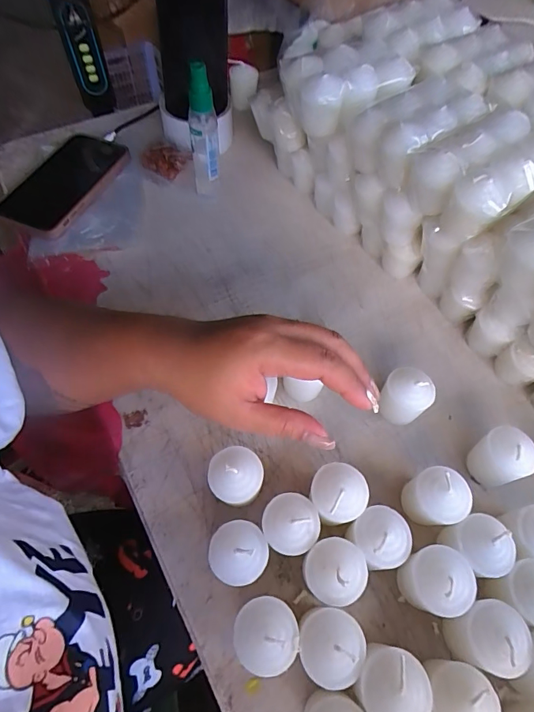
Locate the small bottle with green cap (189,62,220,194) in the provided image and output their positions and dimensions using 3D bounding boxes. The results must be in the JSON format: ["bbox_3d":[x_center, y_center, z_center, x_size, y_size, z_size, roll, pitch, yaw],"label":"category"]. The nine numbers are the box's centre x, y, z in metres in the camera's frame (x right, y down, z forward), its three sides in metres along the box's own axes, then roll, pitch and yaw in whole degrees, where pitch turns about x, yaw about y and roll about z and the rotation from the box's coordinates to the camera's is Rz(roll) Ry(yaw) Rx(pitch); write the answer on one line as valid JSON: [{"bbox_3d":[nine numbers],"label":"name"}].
[{"bbox_3d":[-0.065,-0.224,0.422,0.027,0.135,0.028,-8,60,-7],"label":"small bottle with green cap"}]

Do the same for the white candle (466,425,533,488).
[{"bbox_3d":[0.179,0.078,0.314,0.034,0.044,0.036,1,60,-1],"label":"white candle"}]

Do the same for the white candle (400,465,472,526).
[{"bbox_3d":[0.118,0.102,0.291,0.039,0.048,0.037,1,60,-1],"label":"white candle"}]

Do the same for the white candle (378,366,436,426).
[{"bbox_3d":[0.111,0.032,0.328,0.036,0.042,0.036,1,60,-1],"label":"white candle"}]

